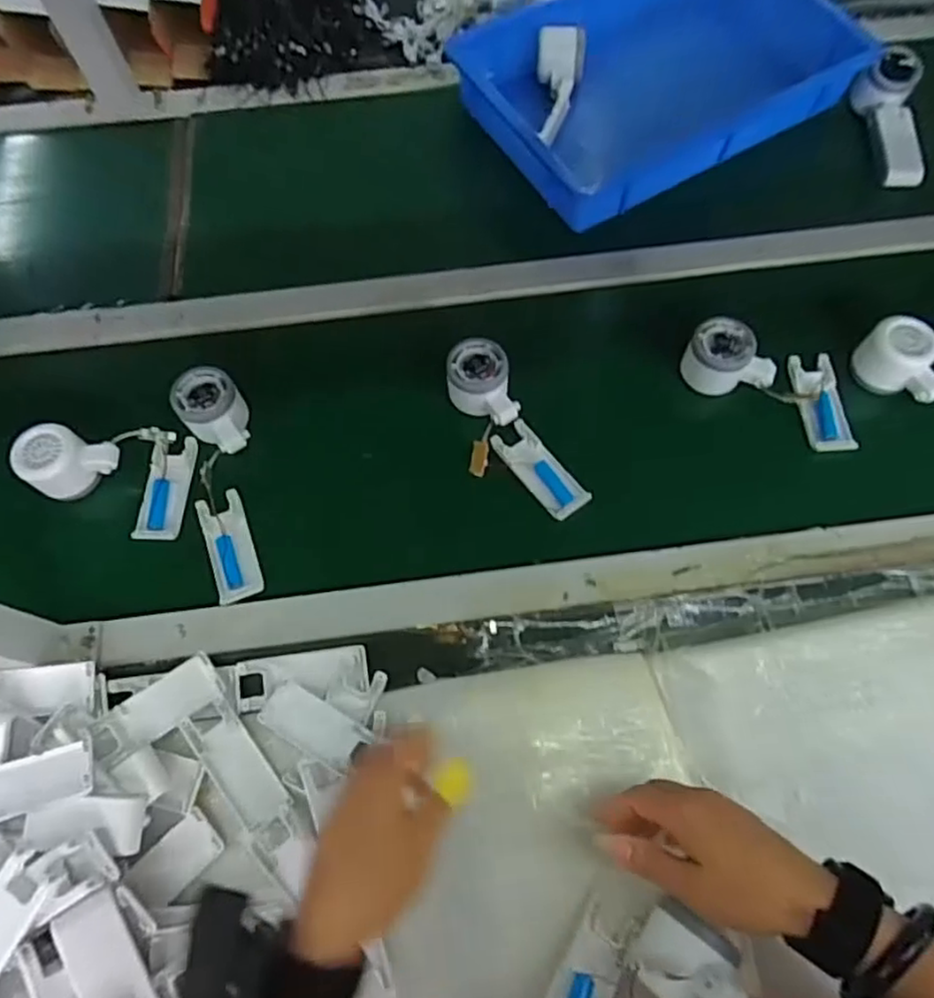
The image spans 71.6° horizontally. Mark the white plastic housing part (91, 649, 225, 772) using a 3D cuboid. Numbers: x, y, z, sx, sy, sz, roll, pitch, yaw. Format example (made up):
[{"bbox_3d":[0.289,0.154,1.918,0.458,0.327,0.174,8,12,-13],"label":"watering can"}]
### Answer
[{"bbox_3d":[-0.246,0.167,0.521,0.096,0.022,0.044,-34,70,-12],"label":"white plastic housing part"}]

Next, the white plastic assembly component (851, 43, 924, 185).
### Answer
[{"bbox_3d":[0.497,-0.434,0.748,0.055,0.055,0.160,-4,81,-1],"label":"white plastic assembly component"}]

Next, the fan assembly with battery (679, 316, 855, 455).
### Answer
[{"bbox_3d":[0.297,-0.118,0.627,0.172,0.050,0.092,27,70,-1],"label":"fan assembly with battery"}]

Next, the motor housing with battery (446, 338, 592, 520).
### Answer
[{"bbox_3d":[0.035,-0.060,0.617,0.075,0.039,0.190,-32,84,-12],"label":"motor housing with battery"}]

